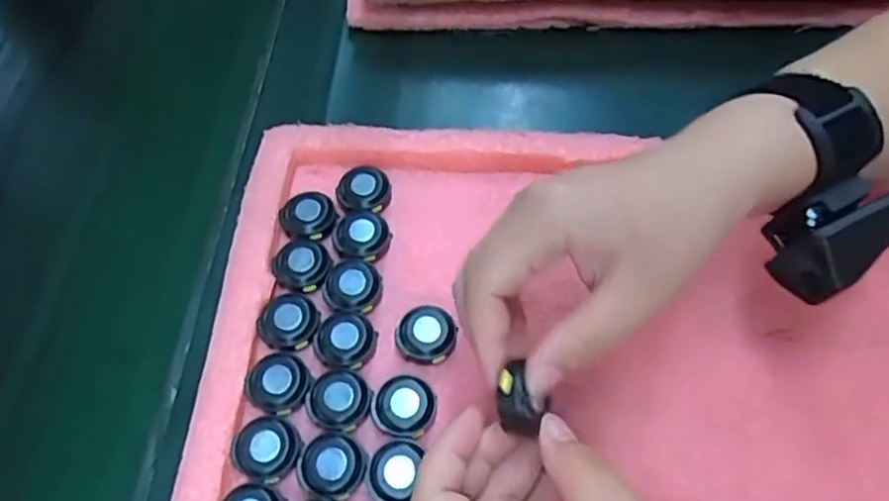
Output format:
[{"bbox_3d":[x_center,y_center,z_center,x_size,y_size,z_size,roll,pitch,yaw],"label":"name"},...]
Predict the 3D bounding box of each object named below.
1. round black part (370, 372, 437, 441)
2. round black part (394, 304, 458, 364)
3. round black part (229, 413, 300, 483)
[{"bbox_3d":[-0.020,0.075,0.313,0.030,0.012,0.028,-2,61,4],"label":"round black part"},{"bbox_3d":[-0.009,0.042,0.331,0.030,0.010,0.029,-2,61,4],"label":"round black part"},{"bbox_3d":[-0.084,0.092,0.304,0.030,0.008,0.028,16,64,13],"label":"round black part"}]

